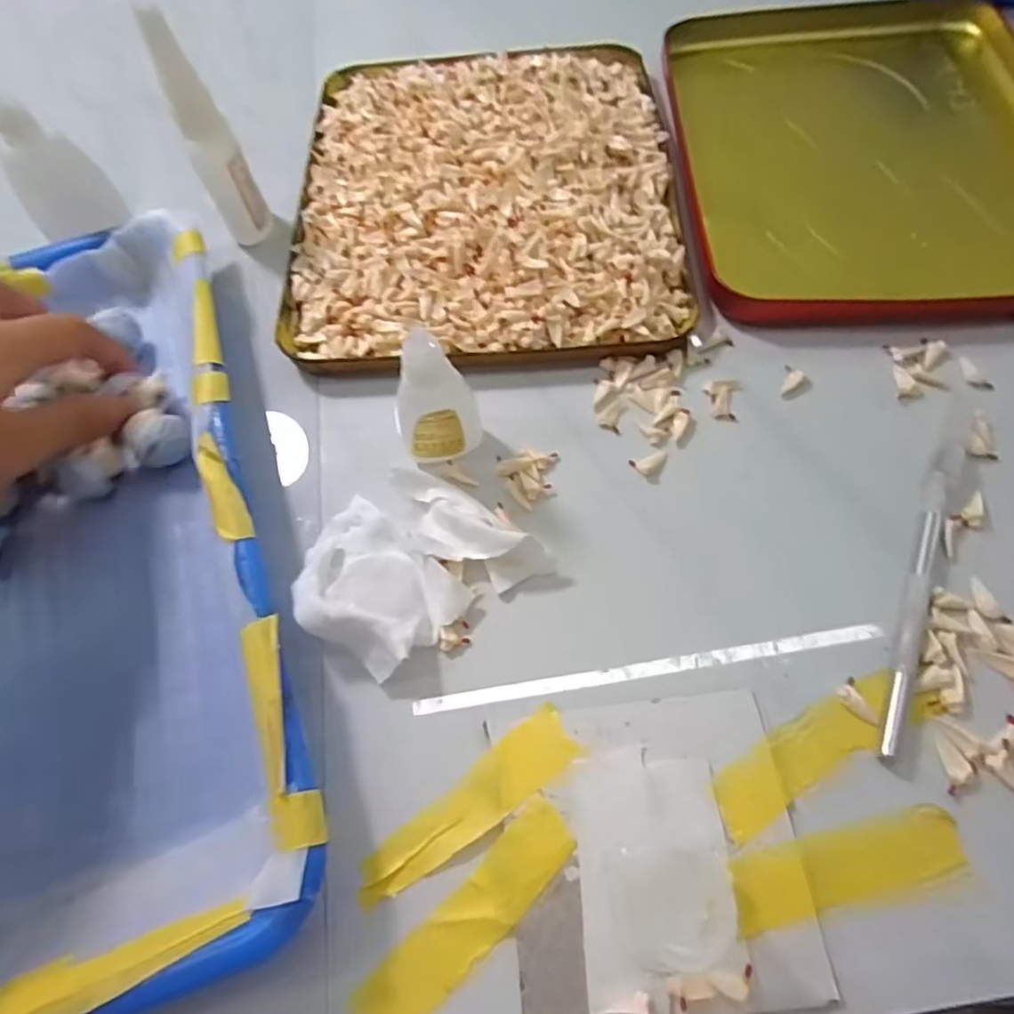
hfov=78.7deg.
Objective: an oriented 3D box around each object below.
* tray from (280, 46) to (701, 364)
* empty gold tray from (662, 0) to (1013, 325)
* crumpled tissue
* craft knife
[{"bbox_3d":[-0.013,-0.174,0.333,0.199,0.019,0.229,-3,65,2],"label":"tray"},{"bbox_3d":[0.199,-0.208,0.350,0.193,0.030,0.260,-1,65,3],"label":"empty gold tray"},{"bbox_3d":[-0.039,0.018,0.243,0.085,0.021,0.070,-34,68,-12],"label":"crumpled tissue"},{"bbox_3d":[0.157,0.020,0.234,0.012,0.007,0.150,23,68,14],"label":"craft knife"}]

